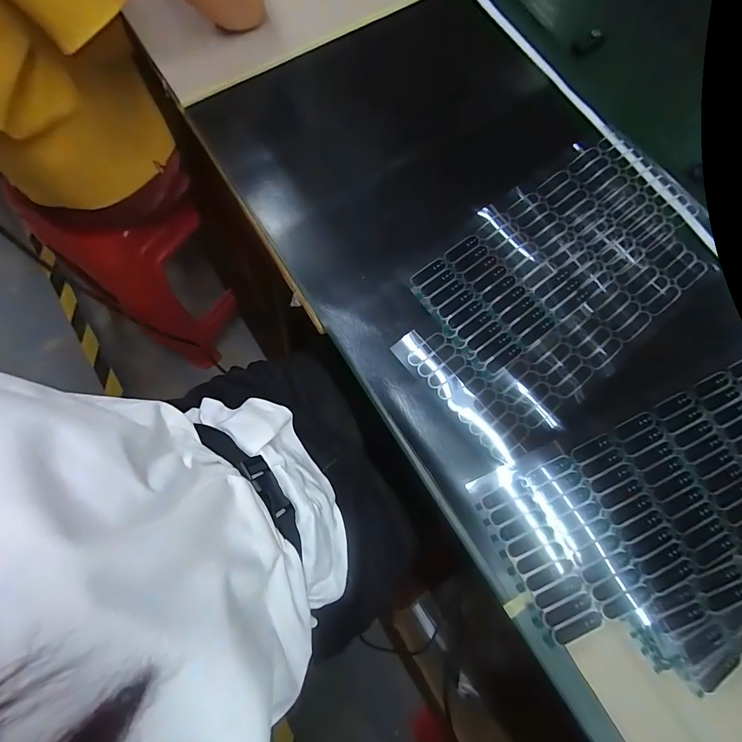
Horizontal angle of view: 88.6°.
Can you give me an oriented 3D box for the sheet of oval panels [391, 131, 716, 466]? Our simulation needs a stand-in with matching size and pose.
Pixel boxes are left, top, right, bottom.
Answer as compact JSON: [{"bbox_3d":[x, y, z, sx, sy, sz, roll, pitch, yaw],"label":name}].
[{"bbox_3d":[0.174,-0.085,0.357,0.318,0.008,0.177,-40,81,-11],"label":"sheet of oval panels"}]

